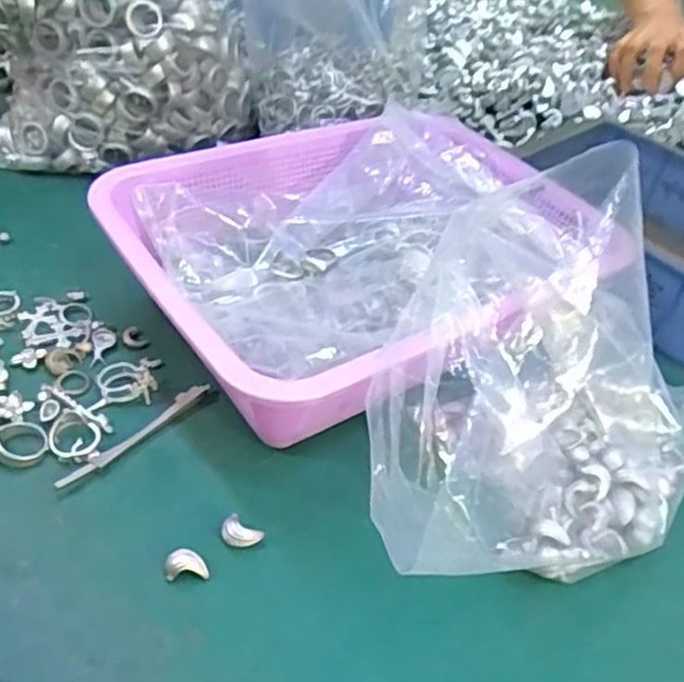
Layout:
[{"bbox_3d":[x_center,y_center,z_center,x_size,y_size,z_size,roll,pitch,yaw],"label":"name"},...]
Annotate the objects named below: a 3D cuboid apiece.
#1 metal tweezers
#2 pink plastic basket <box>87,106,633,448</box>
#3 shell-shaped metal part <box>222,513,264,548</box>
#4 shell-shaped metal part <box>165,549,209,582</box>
[{"bbox_3d":[-0.112,0.050,0.381,0.008,0.005,0.099,33,48,23],"label":"metal tweezers"},{"bbox_3d":[0.018,-0.051,0.453,0.294,0.086,0.239,-20,51,-29],"label":"pink plastic basket"},{"bbox_3d":[-0.049,0.095,0.342,0.019,0.010,0.012,20,44,12],"label":"shell-shaped metal part"},{"bbox_3d":[-0.073,0.105,0.326,0.019,0.011,0.011,-2,45,-13],"label":"shell-shaped metal part"}]

